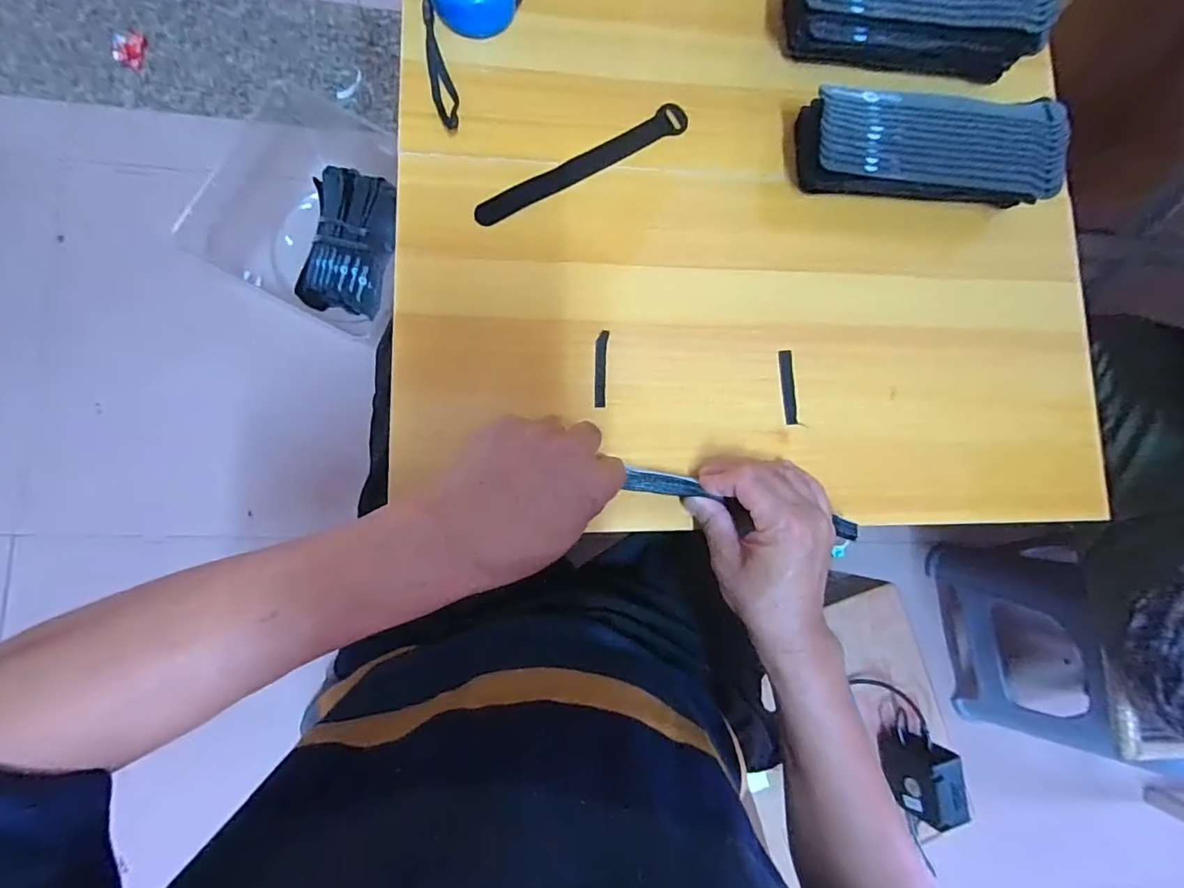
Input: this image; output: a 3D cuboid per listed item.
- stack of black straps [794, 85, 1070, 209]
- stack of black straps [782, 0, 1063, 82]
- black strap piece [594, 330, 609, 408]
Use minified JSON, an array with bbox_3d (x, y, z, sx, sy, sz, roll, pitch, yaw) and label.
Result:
[{"bbox_3d":[0.268,-0.237,0.433,0.202,0.054,0.075,3,83,-6],"label":"stack of black straps"},{"bbox_3d":[0.263,-0.360,0.438,0.207,0.073,0.080,2,83,-6],"label":"stack of black straps"},{"bbox_3d":[0.007,-0.058,0.413,0.010,0.004,0.060,4,83,-6],"label":"black strap piece"}]

